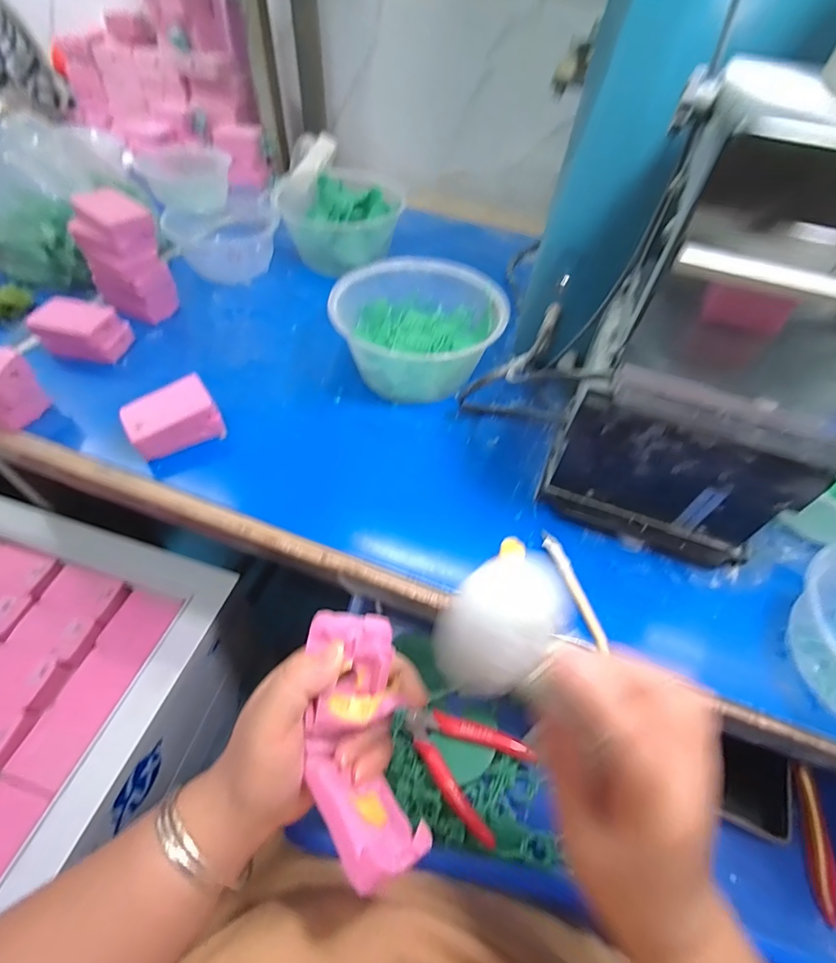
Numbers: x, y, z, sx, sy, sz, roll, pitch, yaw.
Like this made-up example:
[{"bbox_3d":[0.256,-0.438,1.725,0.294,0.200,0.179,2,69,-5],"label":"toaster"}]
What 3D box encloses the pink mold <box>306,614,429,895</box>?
[{"bbox_3d":[-0.032,0.134,0.245,0.053,0.044,0.123,-6,74,-9],"label":"pink mold"}]

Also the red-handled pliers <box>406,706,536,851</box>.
[{"bbox_3d":[0.036,0.229,0.381,0.102,0.020,0.073,33,57,20],"label":"red-handled pliers"}]

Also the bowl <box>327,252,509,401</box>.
[{"bbox_3d":[0.001,-0.154,0.469,0.160,0.079,0.157,2,52,-3],"label":"bowl"}]

